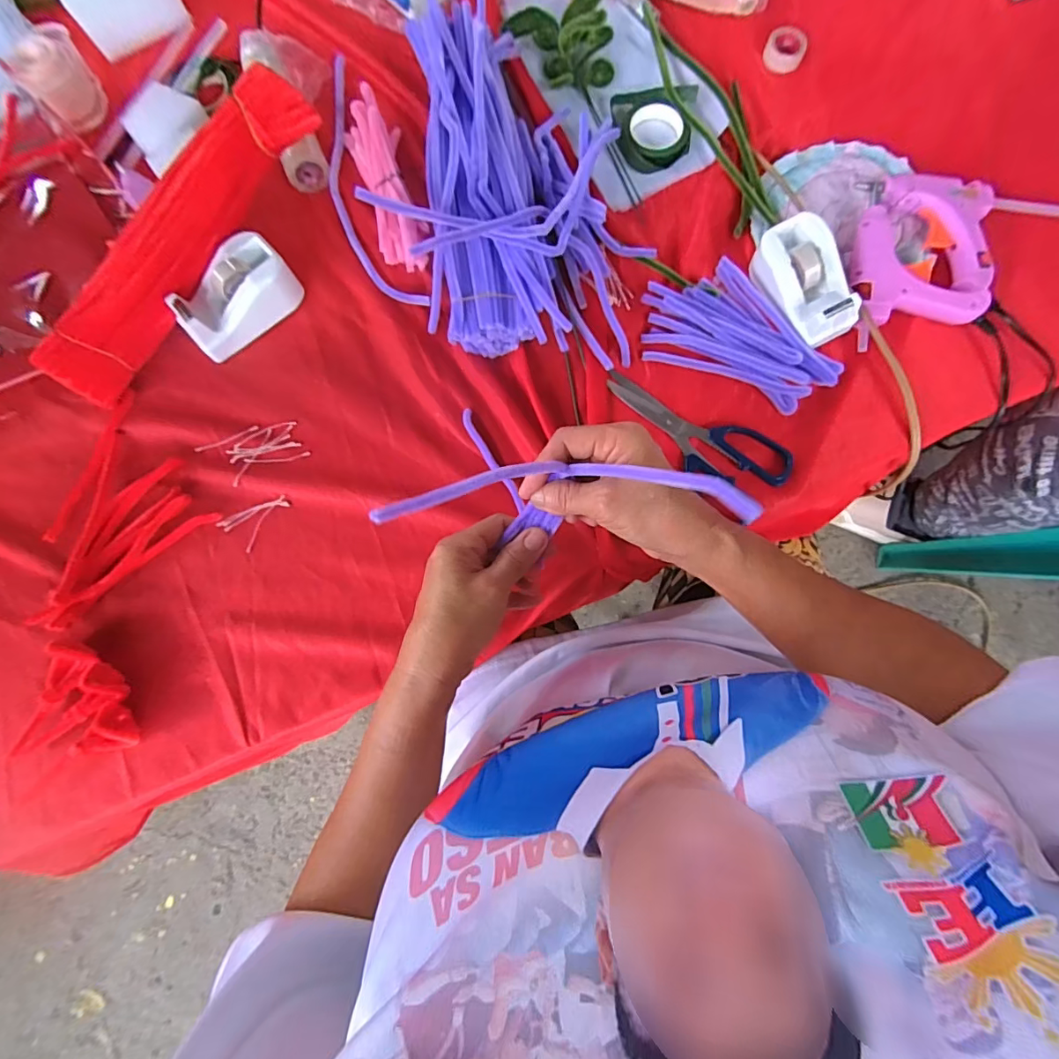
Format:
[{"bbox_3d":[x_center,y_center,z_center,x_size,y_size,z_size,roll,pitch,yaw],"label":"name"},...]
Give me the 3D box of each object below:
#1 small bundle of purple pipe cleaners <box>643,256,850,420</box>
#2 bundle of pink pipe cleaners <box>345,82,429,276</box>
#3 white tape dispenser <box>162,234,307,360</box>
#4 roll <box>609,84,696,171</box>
[{"bbox_3d":[0.183,-0.172,0.426,0.166,0.018,0.098,22,83,3],"label":"small bundle of purple pipe cleaners"},{"bbox_3d":[-0.126,-0.307,0.439,0.045,0.030,0.163,-16,83,-2],"label":"bundle of pink pipe cleaners"},{"bbox_3d":[-0.241,-0.190,0.416,0.052,0.043,0.098,44,84,5],"label":"white tape dispenser"},{"bbox_3d":[0.111,-0.364,0.448,0.070,0.019,0.076,0,82,0],"label":"roll"}]

